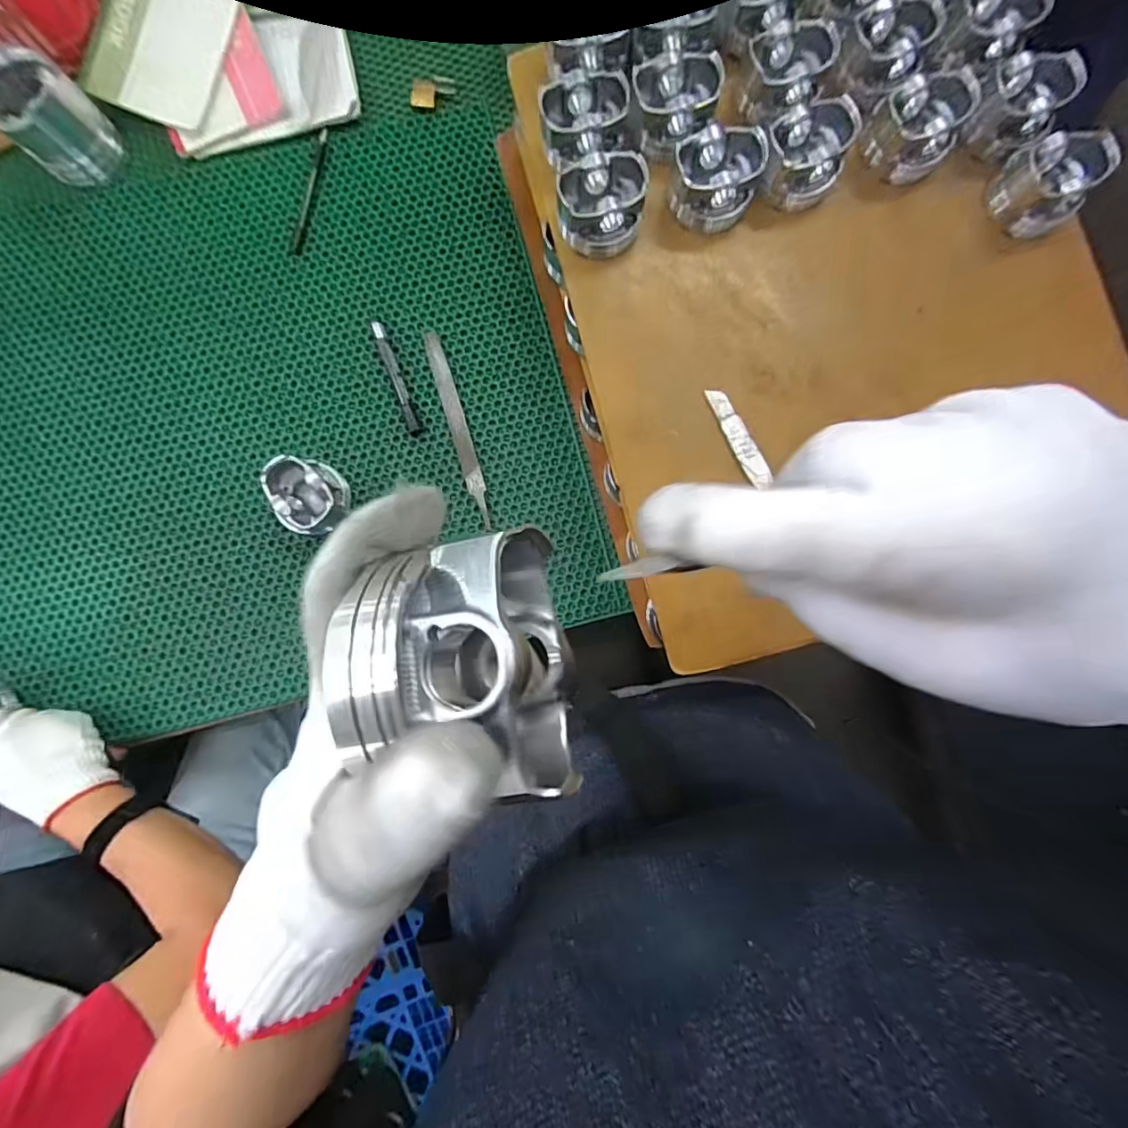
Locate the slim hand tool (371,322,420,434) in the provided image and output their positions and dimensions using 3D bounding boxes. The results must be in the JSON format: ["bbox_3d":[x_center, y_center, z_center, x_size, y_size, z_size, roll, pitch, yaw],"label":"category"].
[{"bbox_3d":[-0.193,-0.214,0.601,0.014,0.012,0.130,-20,89,-2],"label":"slim hand tool"}]

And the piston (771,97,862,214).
[{"bbox_3d":[0.228,-0.388,0.494,0.076,0.060,0.081,0,88,-1],"label":"piston"}]

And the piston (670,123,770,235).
[{"bbox_3d":[0.140,-0.360,0.487,0.080,0.052,0.067,-3,88,-1],"label":"piston"}]

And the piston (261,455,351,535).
[{"bbox_3d":[-0.284,-0.076,0.583,0.074,0.056,0.080,0,88,-1],"label":"piston"}]

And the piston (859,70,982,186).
[{"bbox_3d":[0.332,-0.411,0.490,0.074,0.059,0.069,0,88,-1],"label":"piston"}]

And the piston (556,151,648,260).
[{"bbox_3d":[0.035,-0.336,0.488,0.078,0.058,0.064,-15,89,-1],"label":"piston"}]

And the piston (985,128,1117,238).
[{"bbox_3d":[0.453,-0.355,0.489,0.069,0.055,0.075,-20,89,-2],"label":"piston"}]

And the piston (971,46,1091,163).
[{"bbox_3d":[0.430,-0.436,0.492,0.069,0.062,0.069,0,88,-1],"label":"piston"}]

